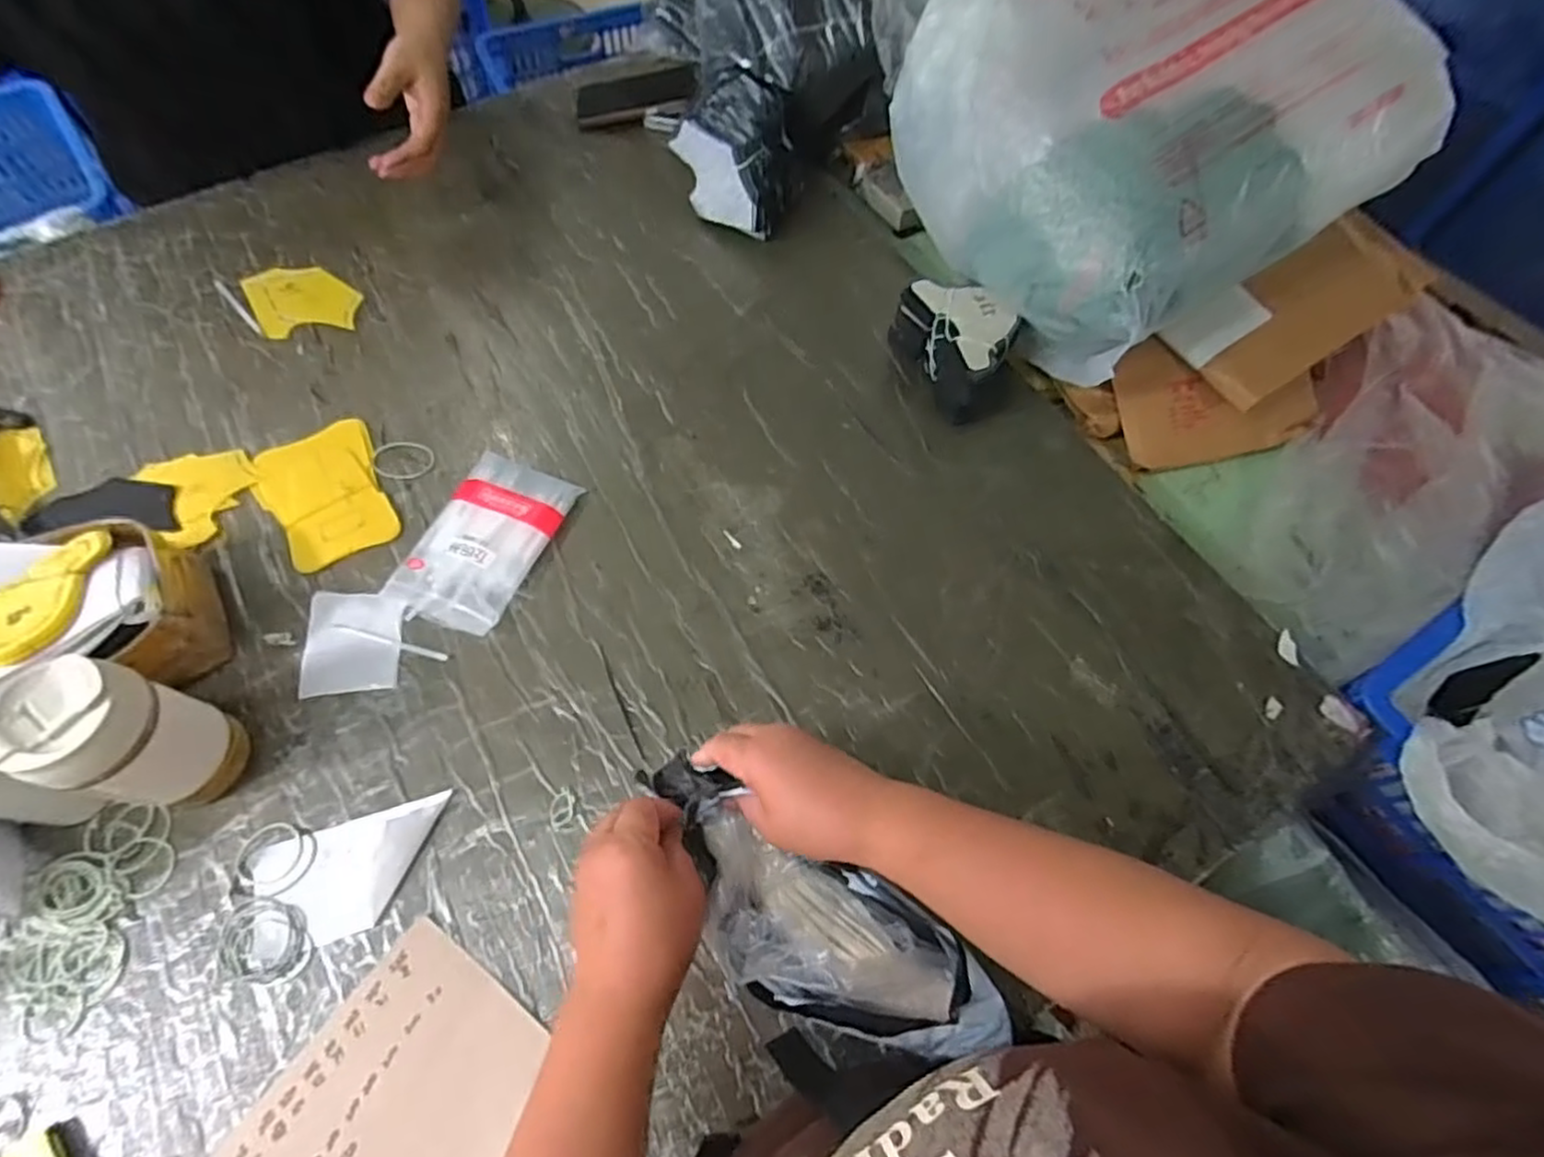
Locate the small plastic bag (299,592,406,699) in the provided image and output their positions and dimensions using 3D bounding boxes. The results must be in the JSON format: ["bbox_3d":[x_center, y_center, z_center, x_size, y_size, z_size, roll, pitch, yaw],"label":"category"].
[{"bbox_3d":[-0.382,0.057,0.641,0.083,0.005,0.097,-6,65,-4],"label":"small plastic bag"}]

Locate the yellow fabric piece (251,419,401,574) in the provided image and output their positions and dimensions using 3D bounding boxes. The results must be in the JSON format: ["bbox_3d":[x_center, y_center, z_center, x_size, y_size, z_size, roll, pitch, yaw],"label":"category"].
[{"bbox_3d":[-0.447,-0.085,0.702,0.109,0.004,0.155,-26,68,-13],"label":"yellow fabric piece"}]

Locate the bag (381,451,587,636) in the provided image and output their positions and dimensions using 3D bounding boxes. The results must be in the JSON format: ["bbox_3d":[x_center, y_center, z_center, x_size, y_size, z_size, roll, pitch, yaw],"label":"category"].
[{"bbox_3d":[-0.278,-0.039,0.677,0.114,0.021,0.178,23,66,9],"label":"bag"}]

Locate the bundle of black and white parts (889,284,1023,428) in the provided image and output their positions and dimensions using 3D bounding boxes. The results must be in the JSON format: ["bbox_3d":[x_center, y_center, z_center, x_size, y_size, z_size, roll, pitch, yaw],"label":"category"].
[{"bbox_3d":[0.194,-0.244,0.739,0.082,0.099,0.147,-25,68,-12],"label":"bundle of black and white parts"}]

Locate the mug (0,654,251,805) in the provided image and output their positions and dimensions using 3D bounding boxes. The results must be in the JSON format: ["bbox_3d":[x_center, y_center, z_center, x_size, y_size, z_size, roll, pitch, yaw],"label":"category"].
[{"bbox_3d":[-0.471,0.118,0.519,0.071,0.156,0.085,12,65,4],"label":"mug"}]

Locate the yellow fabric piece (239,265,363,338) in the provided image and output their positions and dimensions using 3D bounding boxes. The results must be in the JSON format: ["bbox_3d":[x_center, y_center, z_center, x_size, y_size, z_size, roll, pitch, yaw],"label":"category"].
[{"bbox_3d":[-0.542,-0.325,0.813,0.112,0.004,0.124,-25,68,-13],"label":"yellow fabric piece"}]

